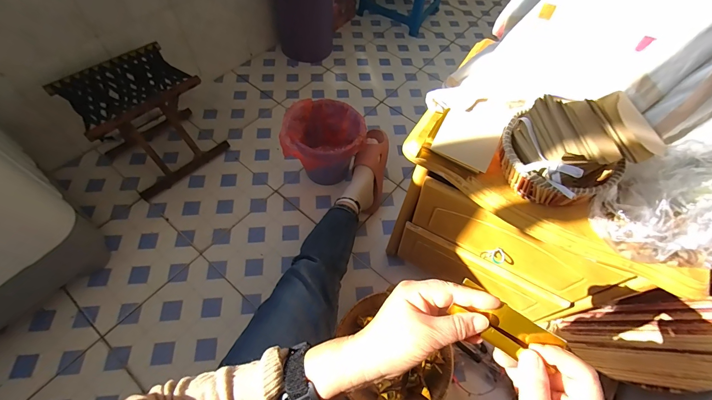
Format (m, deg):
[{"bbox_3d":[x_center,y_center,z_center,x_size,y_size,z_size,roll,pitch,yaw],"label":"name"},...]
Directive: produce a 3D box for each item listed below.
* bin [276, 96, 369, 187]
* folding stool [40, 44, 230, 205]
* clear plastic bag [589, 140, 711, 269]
[{"bbox_3d":[-0.109,-0.180,1.035,0.256,0.202,0.229,-14,61,-12],"label":"bin"},{"bbox_3d":[-0.674,-0.258,1.016,0.277,0.309,0.313,40,64,19],"label":"folding stool"},{"bbox_3d":[0.472,0.008,0.436,0.213,0.113,0.150,-14,61,-12],"label":"clear plastic bag"}]

